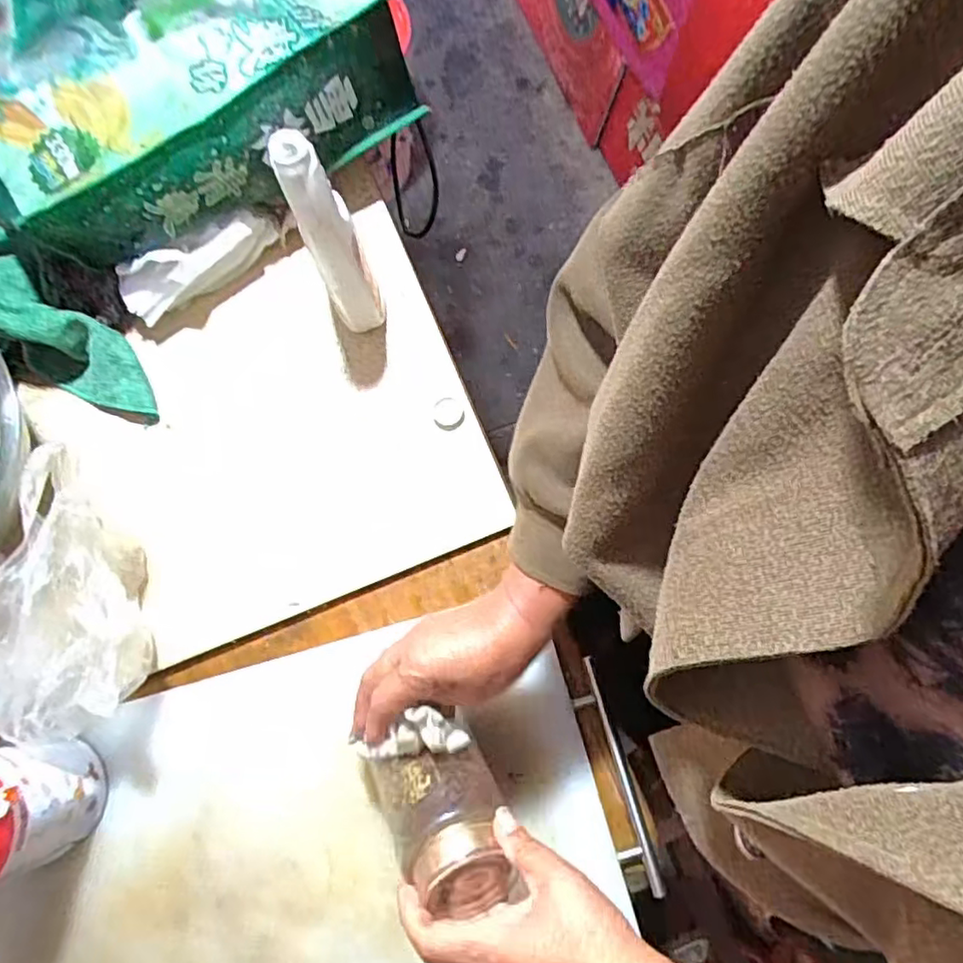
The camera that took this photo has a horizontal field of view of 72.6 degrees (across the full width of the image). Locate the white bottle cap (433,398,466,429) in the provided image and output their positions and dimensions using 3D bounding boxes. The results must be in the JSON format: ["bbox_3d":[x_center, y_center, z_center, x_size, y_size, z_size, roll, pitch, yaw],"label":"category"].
[{"bbox_3d":[-0.031,-0.065,0.630,0.028,0.011,0.031,-7,77,-3],"label":"white bottle cap"}]

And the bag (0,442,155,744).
[{"bbox_3d":[-0.343,0.089,0.551,0.091,0.122,0.214,-8,77,-3],"label":"bag"}]

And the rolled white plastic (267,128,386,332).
[{"bbox_3d":[-0.123,-0.199,0.561,0.049,0.216,0.058,-17,78,-5],"label":"rolled white plastic"}]

